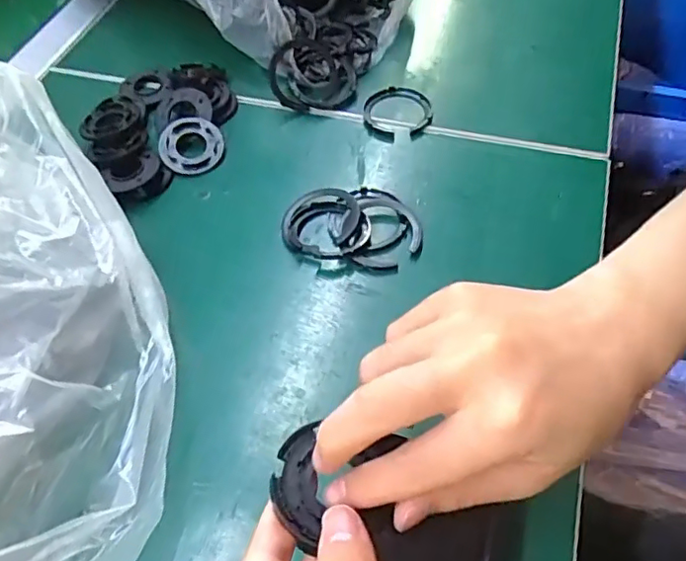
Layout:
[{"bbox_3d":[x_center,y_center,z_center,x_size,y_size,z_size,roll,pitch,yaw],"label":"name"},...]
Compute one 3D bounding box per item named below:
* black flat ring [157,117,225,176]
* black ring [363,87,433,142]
[{"bbox_3d":[-0.107,-0.094,0.416,0.045,0.006,0.044,1,77,-5],"label":"black flat ring"},{"bbox_3d":[0.041,-0.123,0.434,0.049,0.007,0.053,-2,54,3],"label":"black ring"}]

